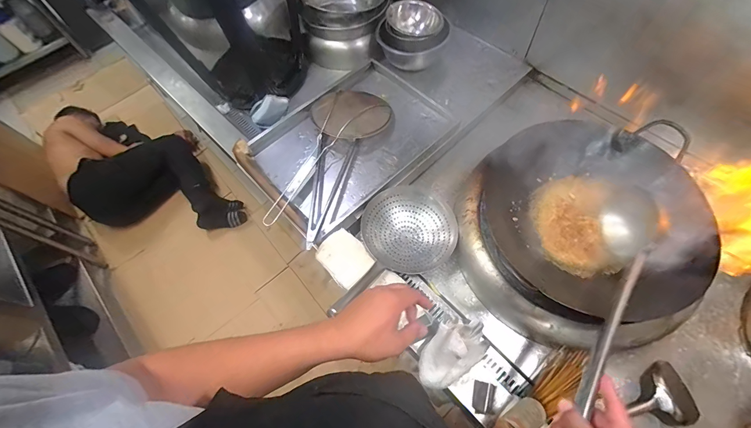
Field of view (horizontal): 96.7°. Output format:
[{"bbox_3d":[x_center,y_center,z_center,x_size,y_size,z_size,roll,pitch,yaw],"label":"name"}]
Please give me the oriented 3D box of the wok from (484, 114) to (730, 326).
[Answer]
[{"bbox_3d":[0.449,0.003,0.696,0.382,0.151,0.399,-1,62,3],"label":"wok"}]

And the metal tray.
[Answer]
[{"bbox_3d":[-0.072,-0.218,0.987,0.545,0.057,0.393,-39,67,-16],"label":"metal tray"}]

